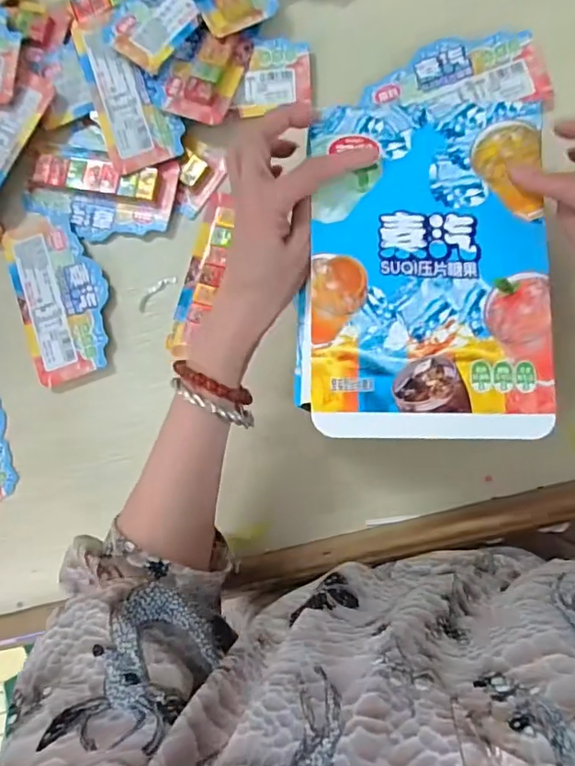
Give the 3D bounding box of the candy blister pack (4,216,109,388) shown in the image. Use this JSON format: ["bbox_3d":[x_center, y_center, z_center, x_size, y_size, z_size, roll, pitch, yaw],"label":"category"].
[{"bbox_3d":[-0.198,-0.076,0.454,0.076,0.007,0.144,-17,86,5],"label":"candy blister pack"}]

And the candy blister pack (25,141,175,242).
[{"bbox_3d":[-0.167,-0.167,0.460,0.137,0.018,0.075,13,89,7],"label":"candy blister pack"}]

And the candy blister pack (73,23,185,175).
[{"bbox_3d":[-0.138,-0.253,0.450,0.064,0.013,0.137,-19,85,5],"label":"candy blister pack"}]

